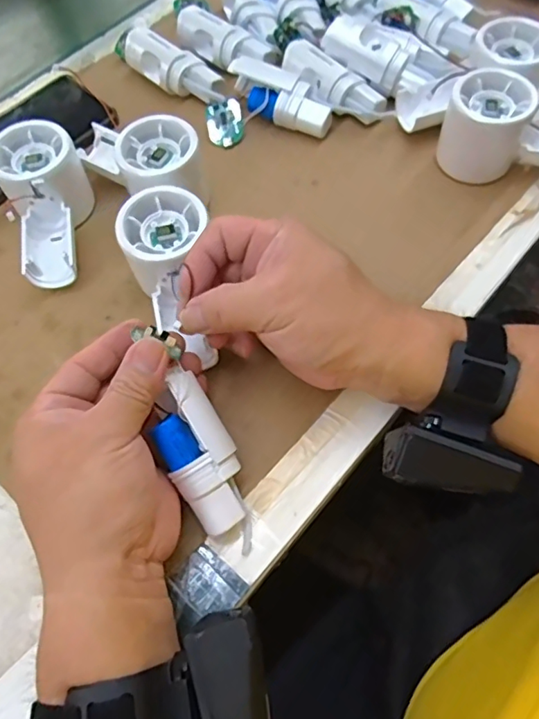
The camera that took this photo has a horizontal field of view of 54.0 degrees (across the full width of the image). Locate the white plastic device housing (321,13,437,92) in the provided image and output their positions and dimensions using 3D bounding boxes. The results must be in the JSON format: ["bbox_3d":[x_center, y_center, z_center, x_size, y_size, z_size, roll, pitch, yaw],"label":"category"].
[{"bbox_3d":[0.088,-0.245,0.425,0.089,0.023,0.031,28,68,-2],"label":"white plastic device housing"}]

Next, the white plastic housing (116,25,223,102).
[{"bbox_3d":[-0.088,-0.252,0.457,0.123,0.033,0.031,26,68,14],"label":"white plastic housing"}]

